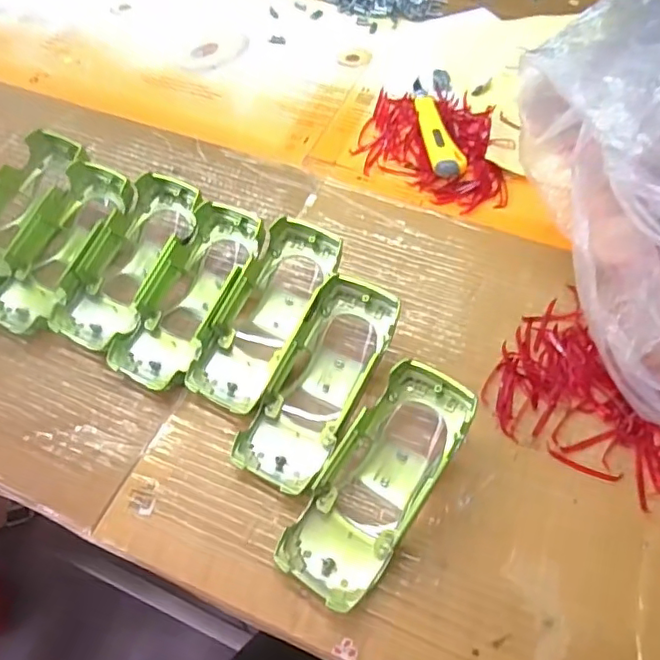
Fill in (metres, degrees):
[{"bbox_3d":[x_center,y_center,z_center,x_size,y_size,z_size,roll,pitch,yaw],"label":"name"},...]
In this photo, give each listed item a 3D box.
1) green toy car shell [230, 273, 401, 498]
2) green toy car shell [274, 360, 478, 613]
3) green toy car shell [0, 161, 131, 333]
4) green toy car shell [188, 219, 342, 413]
[{"bbox_3d":[-0.004,0.031,0.347,0.052,0.040,0.135,23,72,15],"label":"green toy car shell"},{"bbox_3d":[0.029,0.082,0.312,0.052,0.032,0.133,29,72,19],"label":"green toy car shell"},{"bbox_3d":[-0.193,-0.058,0.406,0.057,0.032,0.132,21,73,14],"label":"green toy car shell"},{"bbox_3d":[-0.040,-0.012,0.366,0.054,0.042,0.131,21,58,14],"label":"green toy car shell"}]

